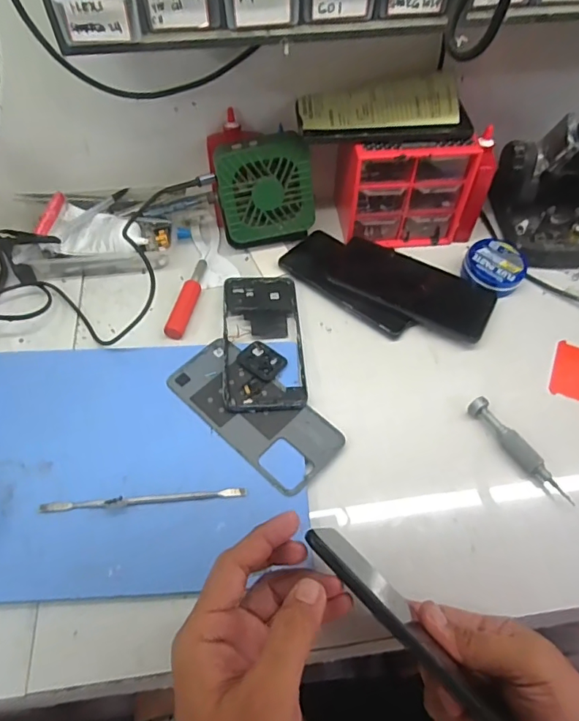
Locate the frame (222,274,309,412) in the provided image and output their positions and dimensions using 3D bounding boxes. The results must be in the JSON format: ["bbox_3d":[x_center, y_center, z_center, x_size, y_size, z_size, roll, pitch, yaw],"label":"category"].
[{"bbox_3d":[-0.027,-0.024,0.488,0.076,0.008,0.168,-3,54,-4],"label":"frame"}]

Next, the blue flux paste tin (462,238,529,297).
[{"bbox_3d":[0.222,-0.101,0.537,0.062,0.027,0.060,1,54,-1],"label":"blue flux paste tin"}]

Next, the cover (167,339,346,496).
[{"bbox_3d":[-0.033,0.043,0.443,0.160,0.008,0.072,38,62,23],"label":"cover"}]

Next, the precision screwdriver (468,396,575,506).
[{"bbox_3d":[0.195,0.074,0.420,0.015,0.015,0.106,-29,60,-20],"label":"precision screwdriver"}]

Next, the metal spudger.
[{"bbox_3d":[-0.114,0.109,0.389,0.158,0.011,0.009,-3,54,-4],"label":"metal spudger"}]

